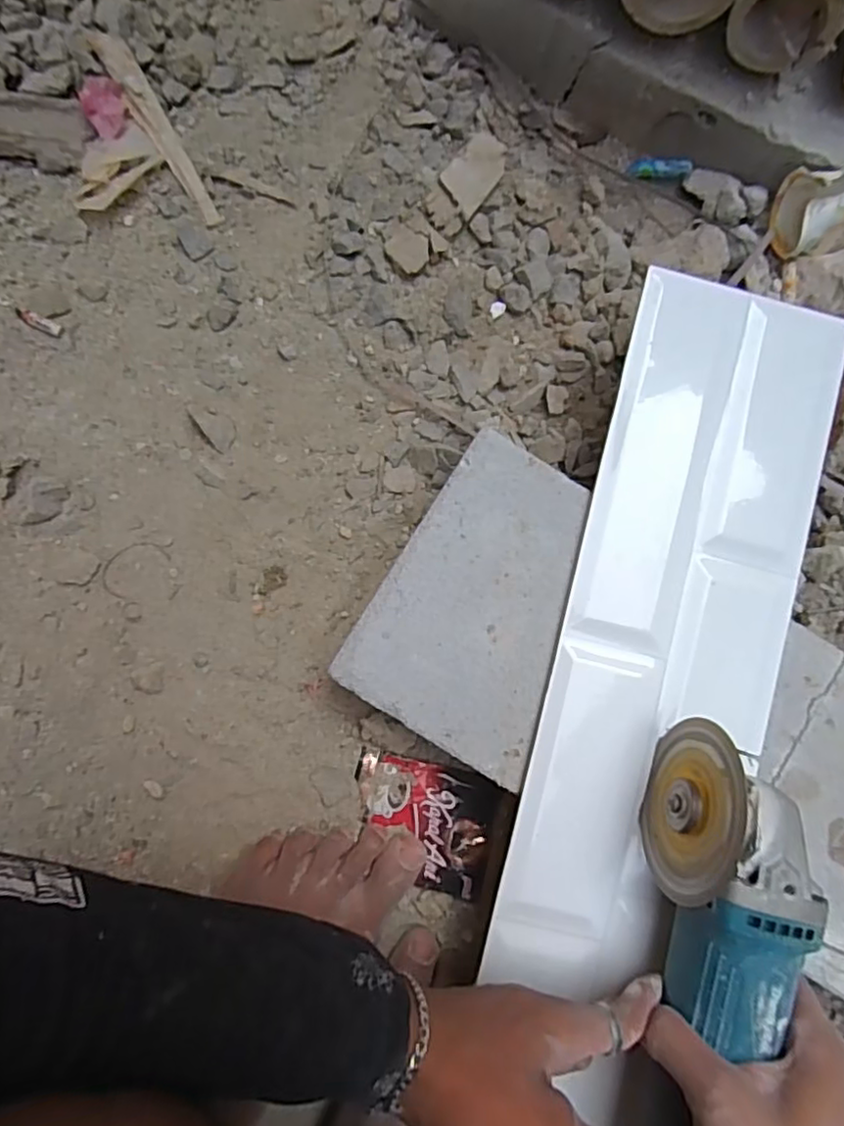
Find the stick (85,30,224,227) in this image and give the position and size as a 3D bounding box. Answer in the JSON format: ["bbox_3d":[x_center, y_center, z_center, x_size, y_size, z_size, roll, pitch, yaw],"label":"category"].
[{"bbox_3d":[-0.210,-0.346,0.484,0.023,0.006,0.193,-28,83,-17],"label":"stick"}]

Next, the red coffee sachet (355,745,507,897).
[{"bbox_3d":[0.001,0.195,0.462,0.114,0.007,0.089,17,86,0],"label":"red coffee sachet"}]

